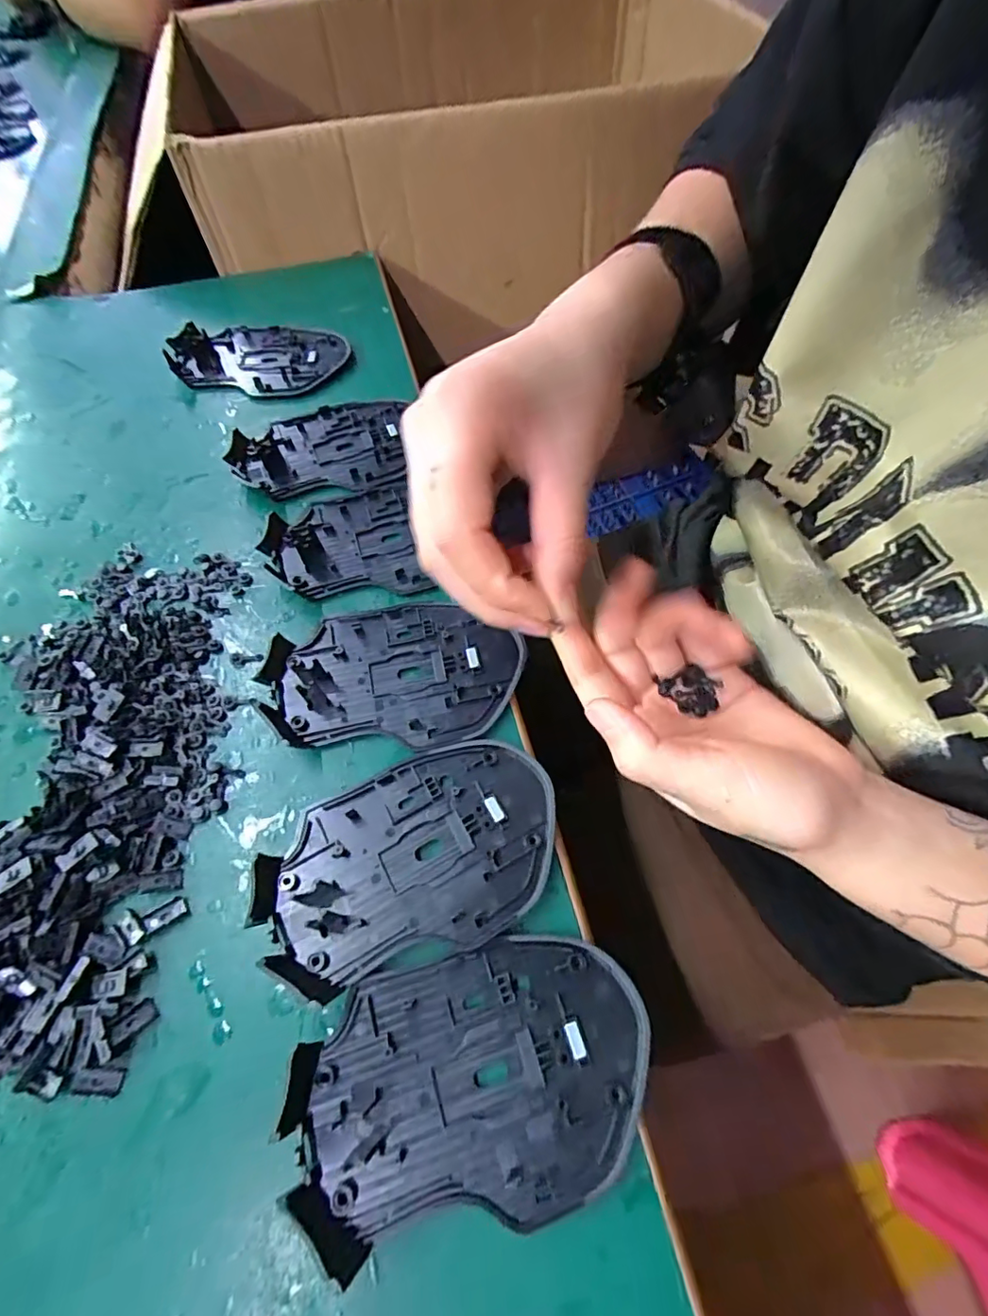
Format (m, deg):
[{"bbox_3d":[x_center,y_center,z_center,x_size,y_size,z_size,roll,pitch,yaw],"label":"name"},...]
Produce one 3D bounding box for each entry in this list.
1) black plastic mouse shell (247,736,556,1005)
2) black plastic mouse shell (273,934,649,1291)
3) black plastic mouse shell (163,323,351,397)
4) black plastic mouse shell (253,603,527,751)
[{"bbox_3d":[-0.031,0.074,0.208,0.113,0.009,0.072,-17,62,-7],"label":"black plastic mouse shell"},{"bbox_3d":[-0.006,0.136,0.174,0.113,0.010,0.071,-14,62,-6],"label":"black plastic mouse shell"},{"bbox_3d":[-0.159,-0.207,0.362,0.115,0.014,0.069,1,61,2],"label":"black plastic mouse shell"},{"bbox_3d":[-0.045,0.005,0.246,0.114,0.010,0.070,-2,61,1],"label":"black plastic mouse shell"}]

